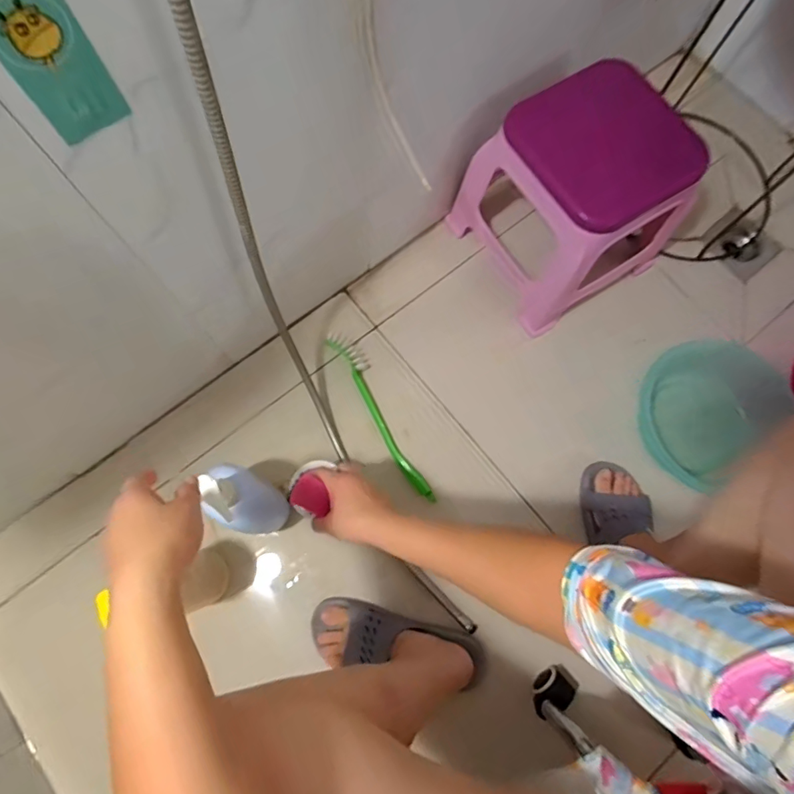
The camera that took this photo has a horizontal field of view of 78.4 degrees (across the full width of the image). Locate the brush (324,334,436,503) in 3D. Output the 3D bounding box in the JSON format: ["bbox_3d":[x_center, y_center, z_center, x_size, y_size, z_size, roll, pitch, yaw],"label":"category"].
[{"bbox_3d":[-0.025,0.031,0.853,0.052,0.042,0.343,-29,77,-9],"label":"brush"}]

